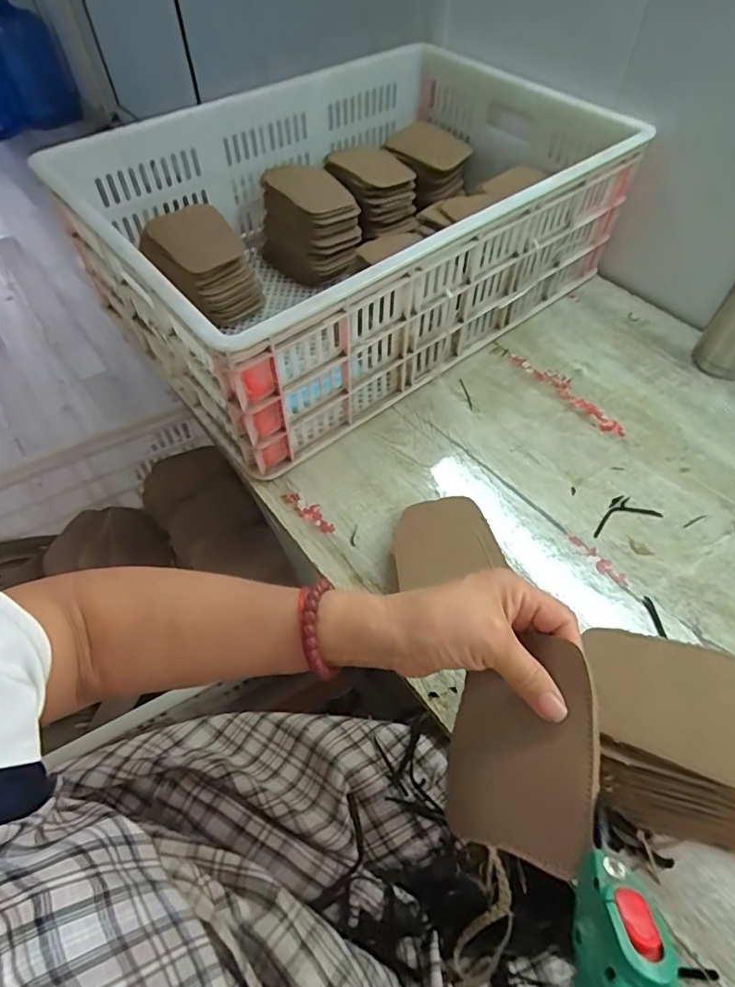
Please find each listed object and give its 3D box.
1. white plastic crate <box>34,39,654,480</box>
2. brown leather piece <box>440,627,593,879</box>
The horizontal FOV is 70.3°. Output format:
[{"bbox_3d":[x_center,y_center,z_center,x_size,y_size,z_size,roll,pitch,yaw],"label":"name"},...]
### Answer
[{"bbox_3d":[-0.016,-0.351,0.675,0.599,0.189,0.441,-34,61,-22],"label":"white plastic crate"},{"bbox_3d":[0.085,0.142,0.299,0.085,0.005,0.111,-14,51,41],"label":"brown leather piece"}]

